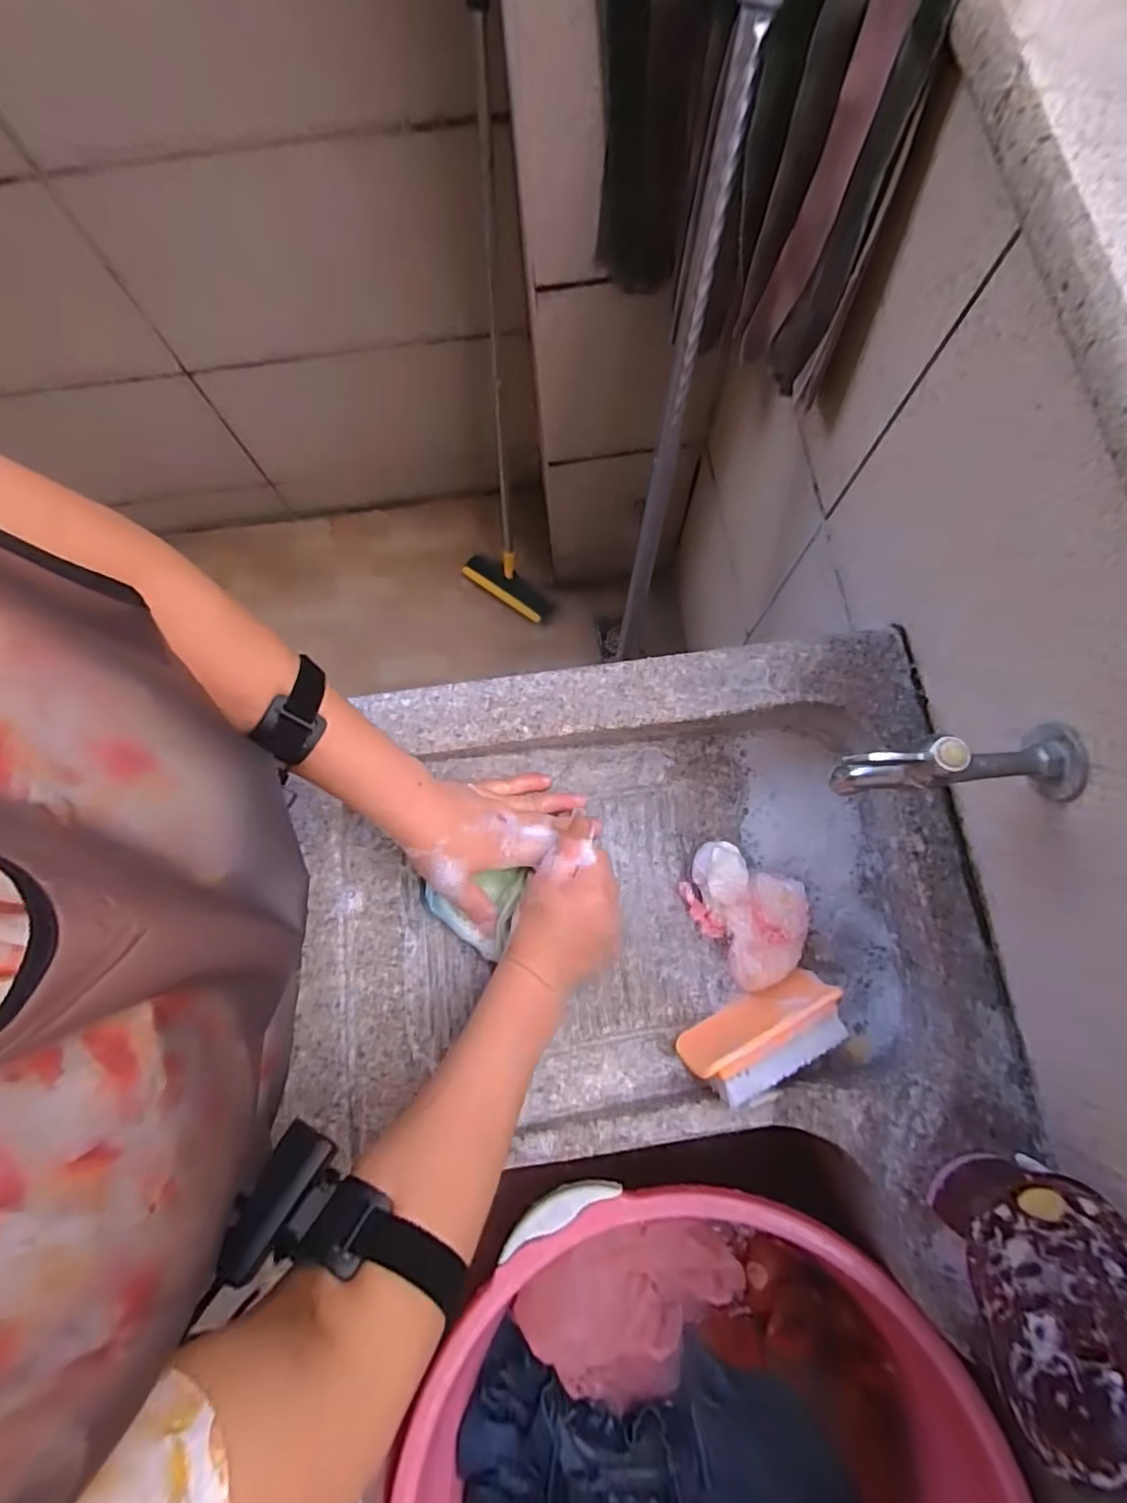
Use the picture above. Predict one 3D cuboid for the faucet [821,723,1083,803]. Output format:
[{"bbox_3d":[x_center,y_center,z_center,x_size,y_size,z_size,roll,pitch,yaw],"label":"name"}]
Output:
[{"bbox_3d":[0.237,0.014,0.363,0.148,0.068,0.042,-8,77,-1],"label":"faucet"}]

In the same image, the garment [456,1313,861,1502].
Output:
[{"bbox_3d":[0.074,0.602,0.475,0.303,0.054,0.210,-4,77,0],"label":"garment"}]

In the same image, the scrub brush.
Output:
[{"bbox_3d":[0.166,0.234,0.496,0.131,0.071,0.050,-26,78,-5],"label":"scrub brush"}]

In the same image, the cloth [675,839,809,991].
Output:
[{"bbox_3d":[0.156,0.145,0.525,0.112,0.057,0.098,24,79,6],"label":"cloth"}]

